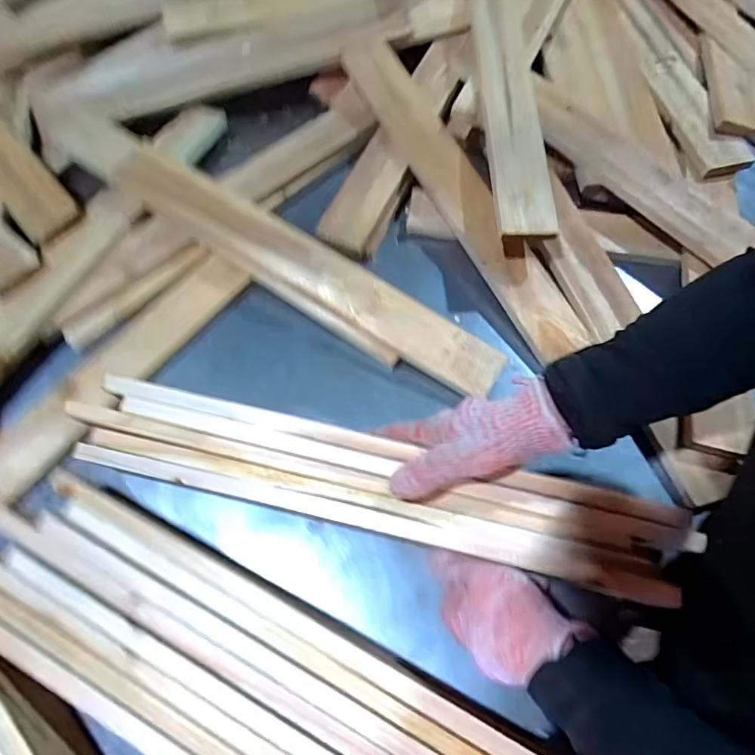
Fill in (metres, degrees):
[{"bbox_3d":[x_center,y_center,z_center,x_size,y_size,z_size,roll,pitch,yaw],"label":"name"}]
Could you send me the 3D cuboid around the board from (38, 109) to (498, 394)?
[{"bbox_3d":[-0.137,-0.155,0.541,0.596,0.028,0.076,31,82,8],"label":"board"}]

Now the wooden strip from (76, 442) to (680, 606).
[{"bbox_3d":[-0.021,0.109,0.391,0.476,0.012,0.023,11,67,10],"label":"wooden strip"}]

